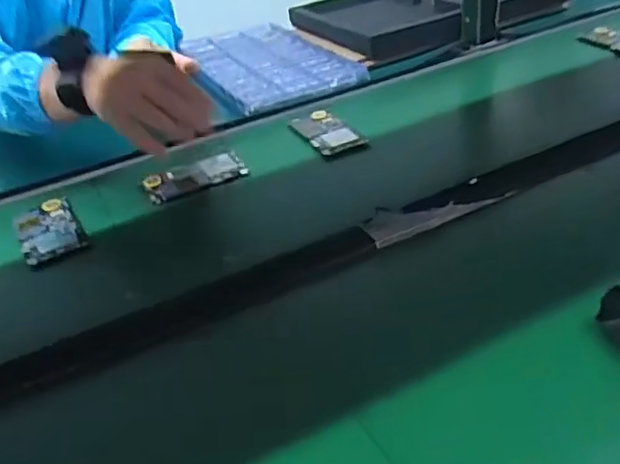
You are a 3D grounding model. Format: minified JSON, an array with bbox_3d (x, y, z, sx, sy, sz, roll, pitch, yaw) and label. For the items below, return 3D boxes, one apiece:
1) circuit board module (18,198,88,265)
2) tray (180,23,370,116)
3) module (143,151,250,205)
[{"bbox_3d":[-0.293,-0.004,0.719,0.063,0.007,0.116,-23,38,-21],"label":"circuit board module"},{"bbox_3d":[-0.074,-0.286,1.073,0.208,0.018,0.385,-19,37,-19],"label":"tray"},{"bbox_3d":[-0.140,-0.068,0.781,0.120,0.008,0.062,-23,38,-22],"label":"module"}]

